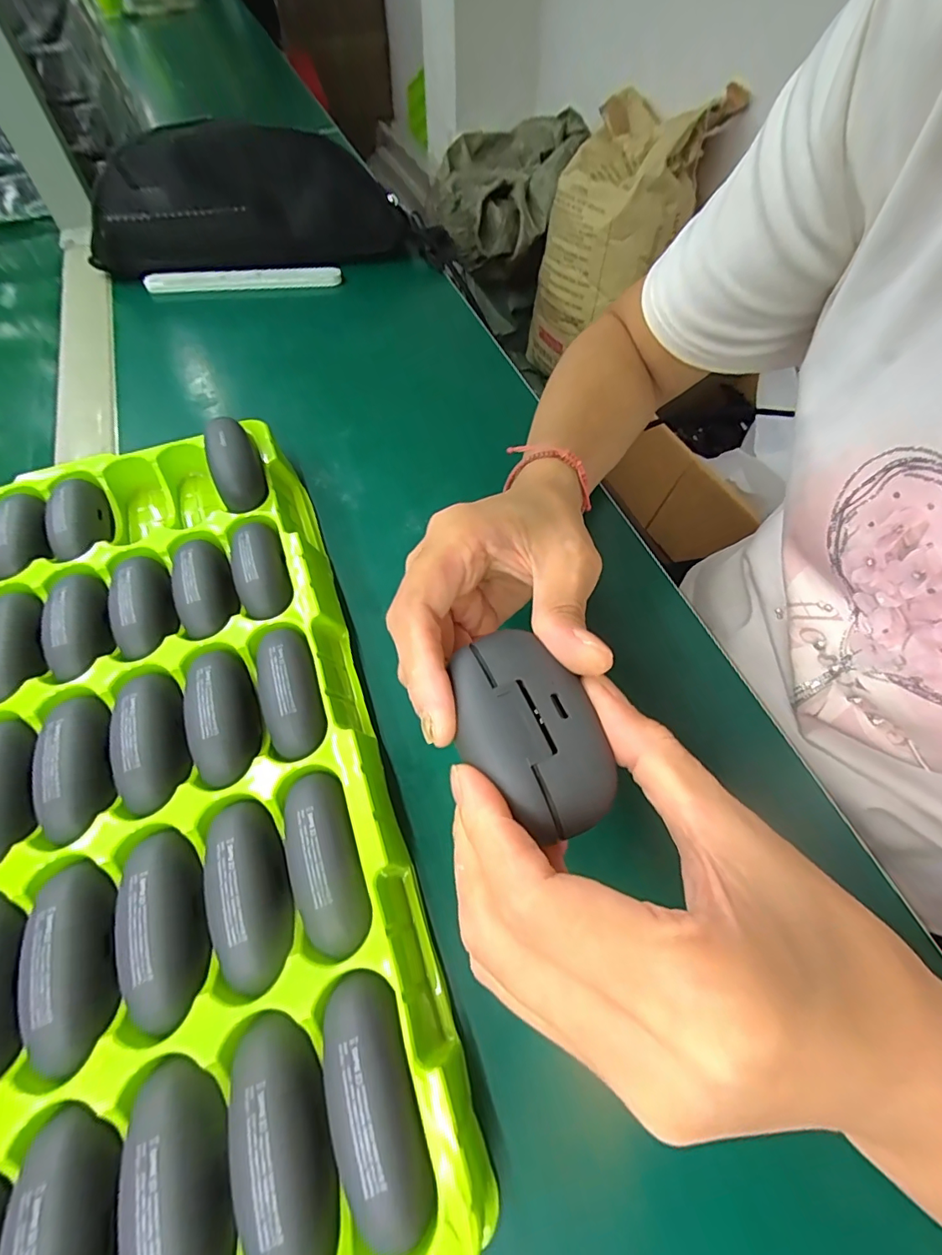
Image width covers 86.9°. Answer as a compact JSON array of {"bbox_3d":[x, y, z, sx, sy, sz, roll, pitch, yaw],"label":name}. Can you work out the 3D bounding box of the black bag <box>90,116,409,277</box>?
[{"bbox_3d":[-0.215,-0.405,0.472,0.290,0.087,0.062,-8,60,-6],"label":"black bag"}]

